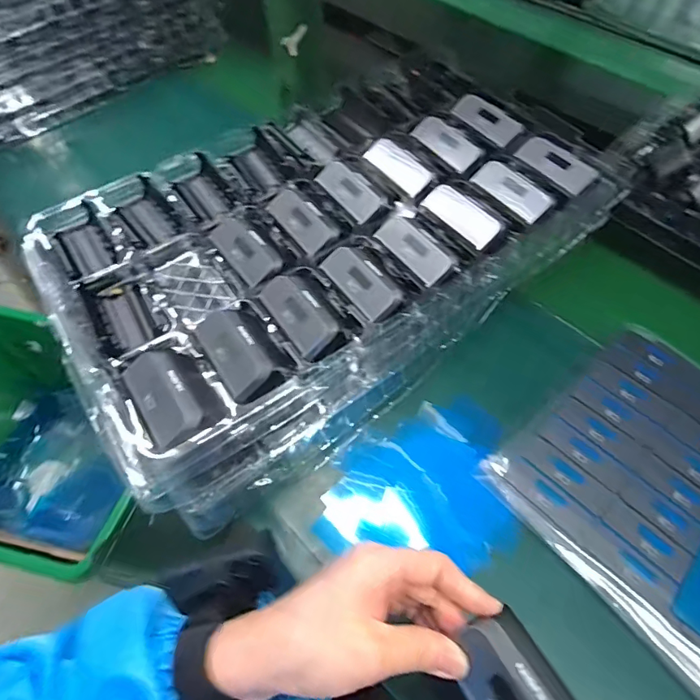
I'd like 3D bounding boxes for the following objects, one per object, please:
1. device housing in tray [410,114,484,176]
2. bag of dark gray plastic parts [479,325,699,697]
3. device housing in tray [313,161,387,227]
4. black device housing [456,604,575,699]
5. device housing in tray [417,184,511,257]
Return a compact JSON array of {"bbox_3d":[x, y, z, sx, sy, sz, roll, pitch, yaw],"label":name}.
[{"bbox_3d":[0.097,-0.207,0.464,0.031,0.004,0.083,-42,66,2],"label":"device housing in tray"},{"bbox_3d":[0.279,0.122,0.368,0.225,0.020,0.263,-34,63,-20],"label":"bag of dark gray plastic parts"},{"bbox_3d":[0.002,-0.149,0.435,0.034,0.010,0.080,-42,65,6],"label":"device housing in tray"},{"bbox_3d":[0.087,0.174,0.235,0.046,0.019,0.072,-27,61,-16],"label":"black device housing"},{"bbox_3d":[0.102,-0.116,0.419,0.035,0.023,0.078,-43,62,5],"label":"device housing in tray"}]

